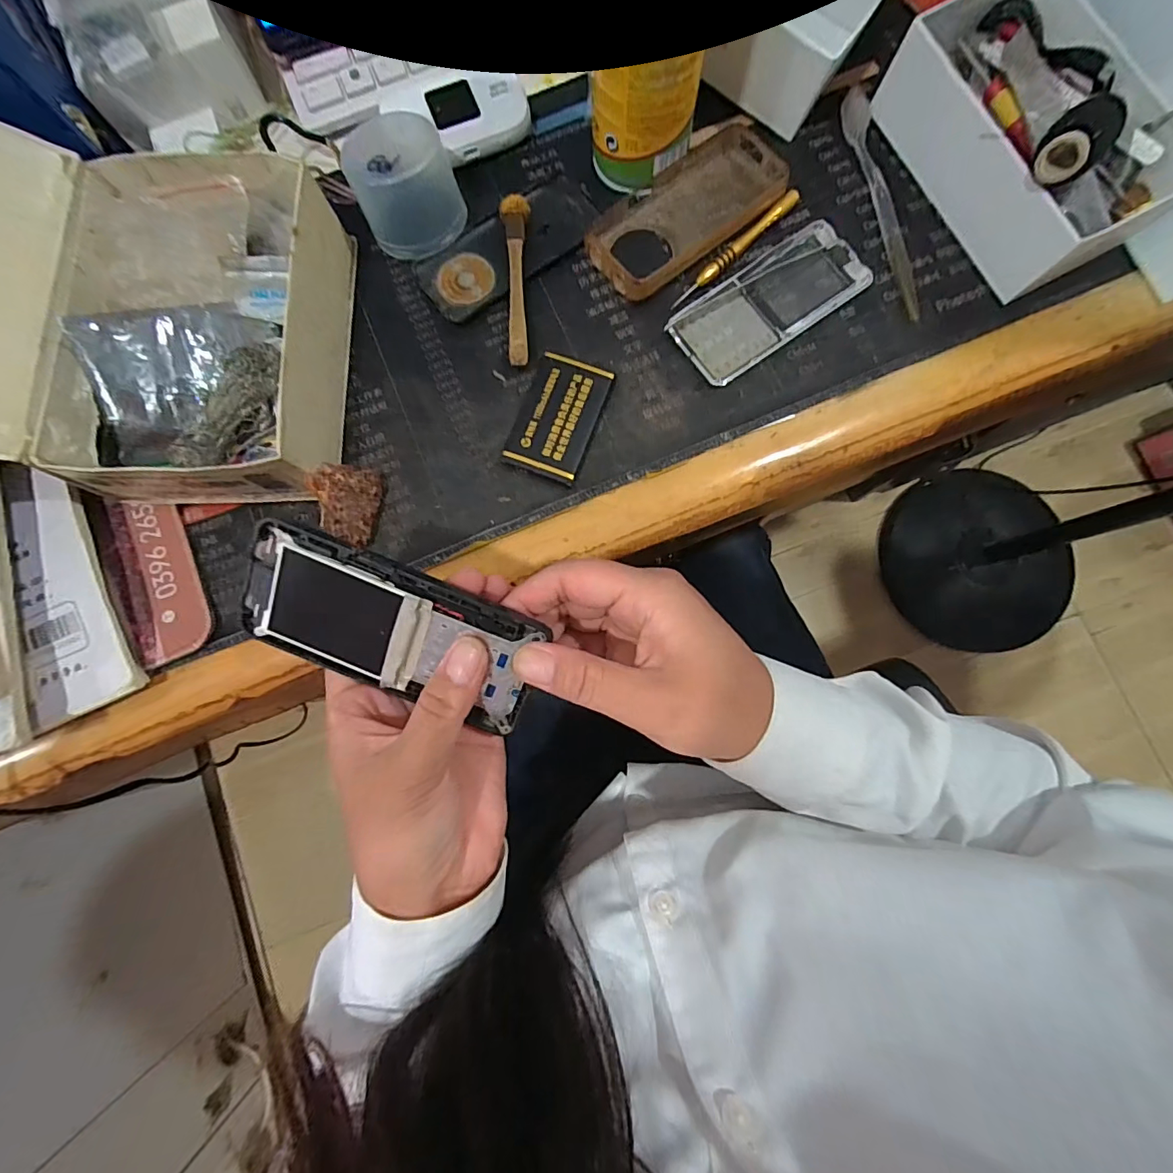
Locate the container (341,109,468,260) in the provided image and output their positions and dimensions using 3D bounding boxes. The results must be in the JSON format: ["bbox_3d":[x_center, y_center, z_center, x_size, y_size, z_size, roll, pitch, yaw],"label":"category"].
[{"bbox_3d":[-0.112,-0.250,0.315,0.061,0.050,0.057,0,83,1],"label":"container"}]

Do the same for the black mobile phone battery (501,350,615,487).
[{"bbox_3d":[-0.018,-0.105,0.319,0.047,0.009,0.075,21,84,3],"label":"black mobile phone battery"}]

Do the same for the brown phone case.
[{"bbox_3d":[0.065,-0.246,0.334,0.133,0.019,0.066,-40,84,-4],"label":"brown phone case"}]

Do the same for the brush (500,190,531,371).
[{"bbox_3d":[-0.045,-0.196,0.327,0.016,0.010,0.116,-2,83,1],"label":"brush"}]

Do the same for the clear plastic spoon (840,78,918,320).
[{"bbox_3d":[0.196,-0.254,0.335,0.012,0.009,0.163,-12,83,-1],"label":"clear plastic spoon"}]

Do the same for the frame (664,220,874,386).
[{"bbox_3d":[0.118,-0.184,0.329,0.127,0.005,0.056,-35,84,-3],"label":"frame"}]

